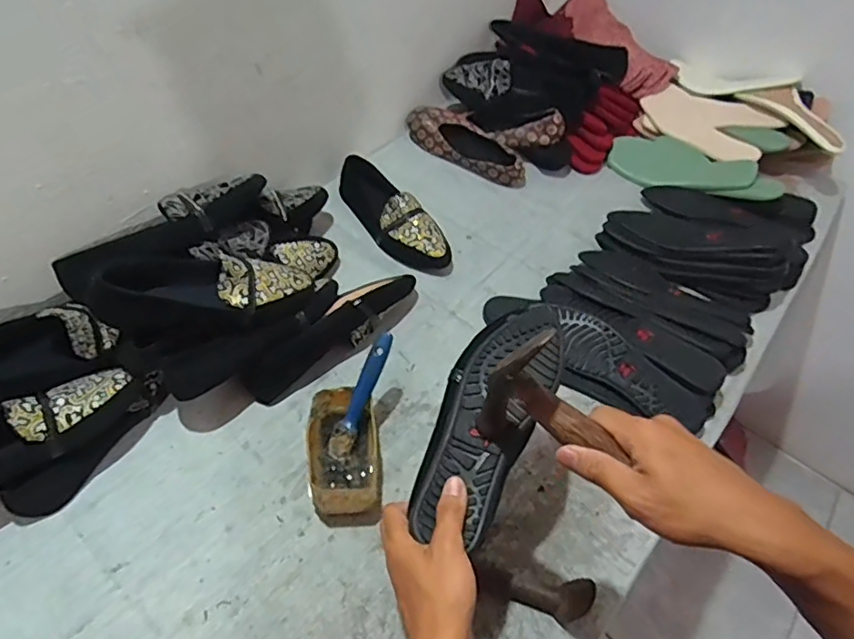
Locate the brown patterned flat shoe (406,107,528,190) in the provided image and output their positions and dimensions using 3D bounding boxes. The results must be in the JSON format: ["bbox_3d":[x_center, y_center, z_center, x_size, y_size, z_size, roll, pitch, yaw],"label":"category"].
[{"bbox_3d":[0.068,-0.302,1.014,0.228,0.064,0.074,25,54,14],"label":"brown patterned flat shoe"}]

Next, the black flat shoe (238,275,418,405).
[{"bbox_3d":[-0.115,0.011,0.747,0.266,0.058,0.057,-36,63,-27],"label":"black flat shoe"}]

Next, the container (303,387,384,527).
[{"bbox_3d":[-0.093,0.149,0.643,0.083,0.061,0.141,-6,53,-9],"label":"container"}]

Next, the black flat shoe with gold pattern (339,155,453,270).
[{"bbox_3d":[-0.054,-0.167,0.895,0.082,0.059,0.242,-26,58,-22],"label":"black flat shoe with gold pattern"}]

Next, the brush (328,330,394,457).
[{"bbox_3d":[-0.073,0.085,0.650,0.024,0.011,0.147,22,87,12],"label":"brush"}]

